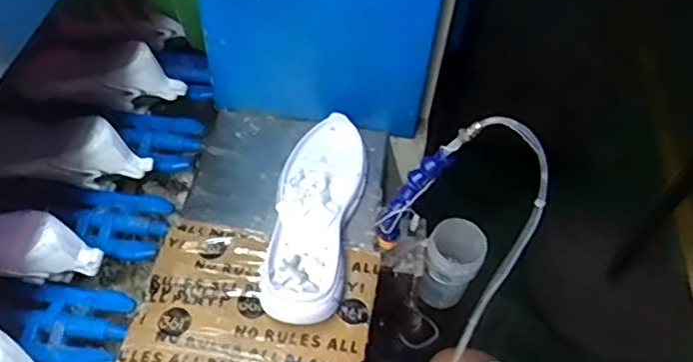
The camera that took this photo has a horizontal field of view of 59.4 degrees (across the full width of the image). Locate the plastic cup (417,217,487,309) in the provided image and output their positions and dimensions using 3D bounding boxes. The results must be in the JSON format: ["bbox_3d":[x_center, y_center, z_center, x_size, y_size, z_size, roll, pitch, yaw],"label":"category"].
[{"bbox_3d":[0.139,0.114,0.816,0.071,0.120,0.067,2,51,-3],"label":"plastic cup"}]

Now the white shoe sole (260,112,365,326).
[{"bbox_3d":[-0.036,0.035,0.717,0.099,0.045,0.287,9,51,2],"label":"white shoe sole"}]

